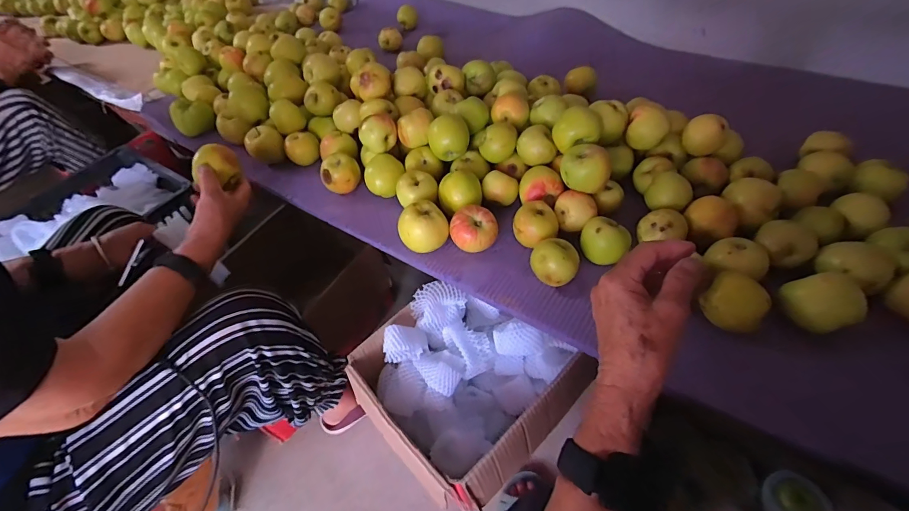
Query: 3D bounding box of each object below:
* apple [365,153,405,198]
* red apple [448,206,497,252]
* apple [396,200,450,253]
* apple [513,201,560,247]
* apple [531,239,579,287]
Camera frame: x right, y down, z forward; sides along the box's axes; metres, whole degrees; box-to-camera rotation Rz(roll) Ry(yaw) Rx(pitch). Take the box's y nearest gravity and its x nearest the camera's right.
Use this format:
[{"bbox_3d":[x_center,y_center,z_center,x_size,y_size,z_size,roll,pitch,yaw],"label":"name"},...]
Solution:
[{"bbox_3d":[-0.113,-0.127,0.665,0.065,0.059,0.063,-13,50,-6],"label":"apple"},{"bbox_3d":[0.028,-0.030,0.572,0.065,0.062,0.053,-2,50,4],"label":"red apple"},{"bbox_3d":[-0.044,-0.036,0.580,0.069,0.066,0.056,-18,50,-9],"label":"apple"},{"bbox_3d":[0.116,-0.040,0.575,0.062,0.054,0.062,6,51,11],"label":"apple"},{"bbox_3d":[0.132,0.009,0.531,0.060,0.056,0.057,-3,49,3],"label":"apple"}]

